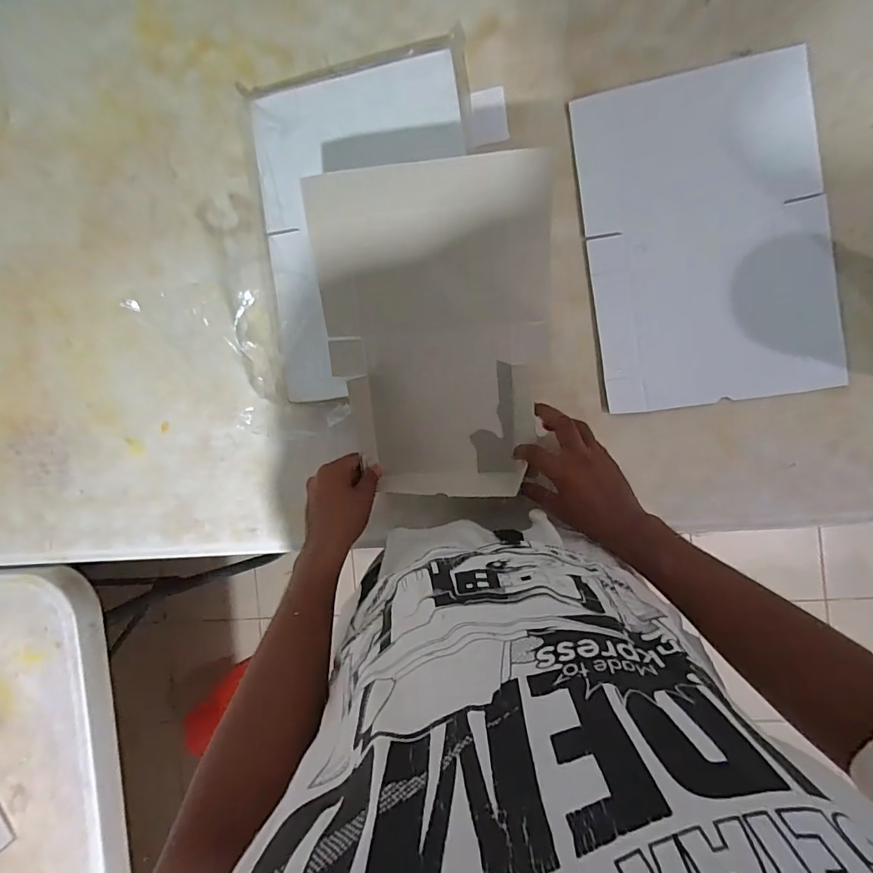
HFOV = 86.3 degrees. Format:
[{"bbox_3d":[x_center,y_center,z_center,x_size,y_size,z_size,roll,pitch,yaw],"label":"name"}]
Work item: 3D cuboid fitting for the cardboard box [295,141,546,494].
[{"bbox_3d":[-0.001,-0.091,0.481,0.230,0.053,0.331,-2,113,6],"label":"cardboard box"}]

